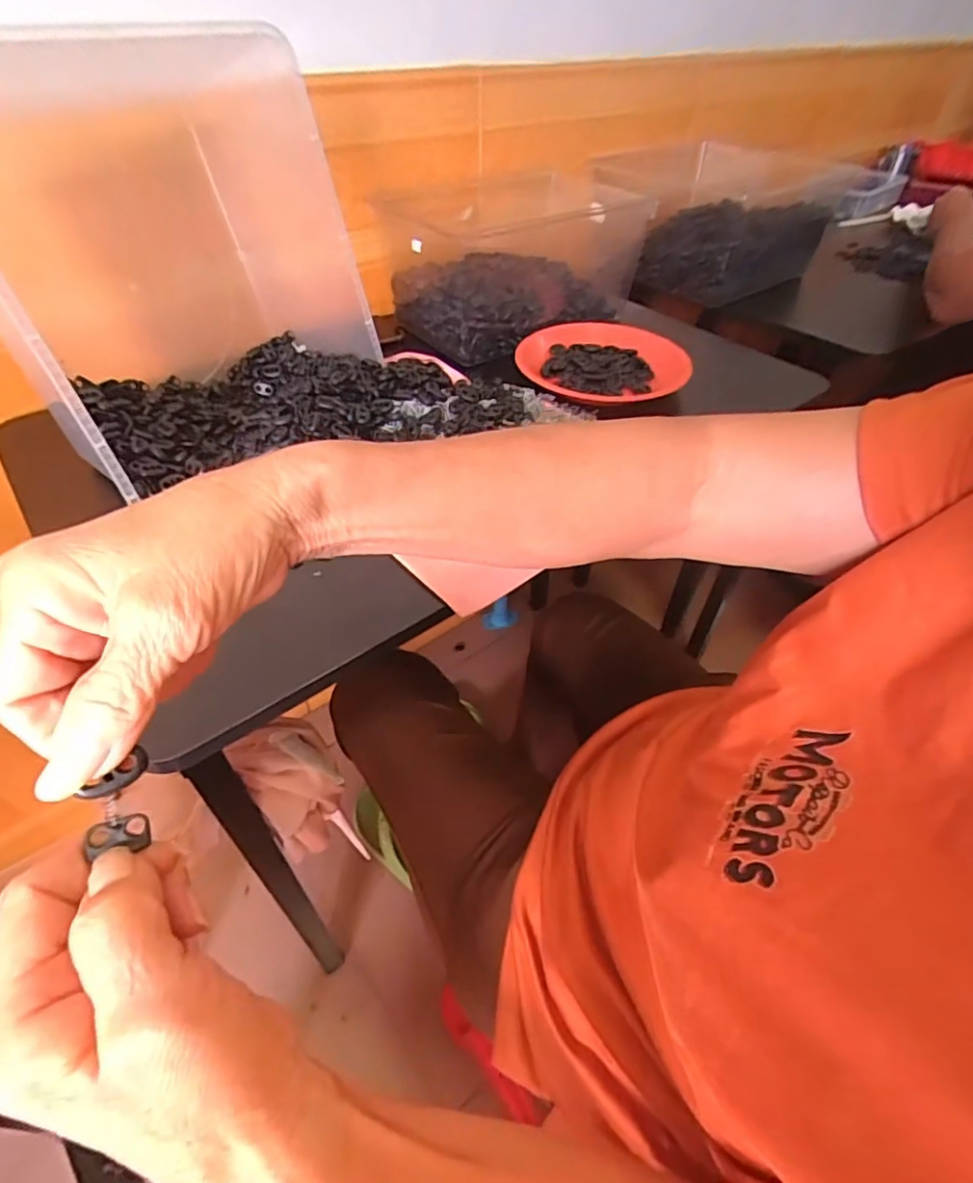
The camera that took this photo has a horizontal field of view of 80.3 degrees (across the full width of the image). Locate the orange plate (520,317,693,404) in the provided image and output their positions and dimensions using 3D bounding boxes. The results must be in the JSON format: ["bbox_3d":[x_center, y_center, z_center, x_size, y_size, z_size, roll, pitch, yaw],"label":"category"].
[{"bbox_3d":[0.137,-0.271,0.665,0.189,0.034,0.175,1,46,-1],"label":"orange plate"}]

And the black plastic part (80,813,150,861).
[{"bbox_3d":[-0.119,0.079,0.186,0.019,0.006,0.009,-6,48,-23],"label":"black plastic part"}]

